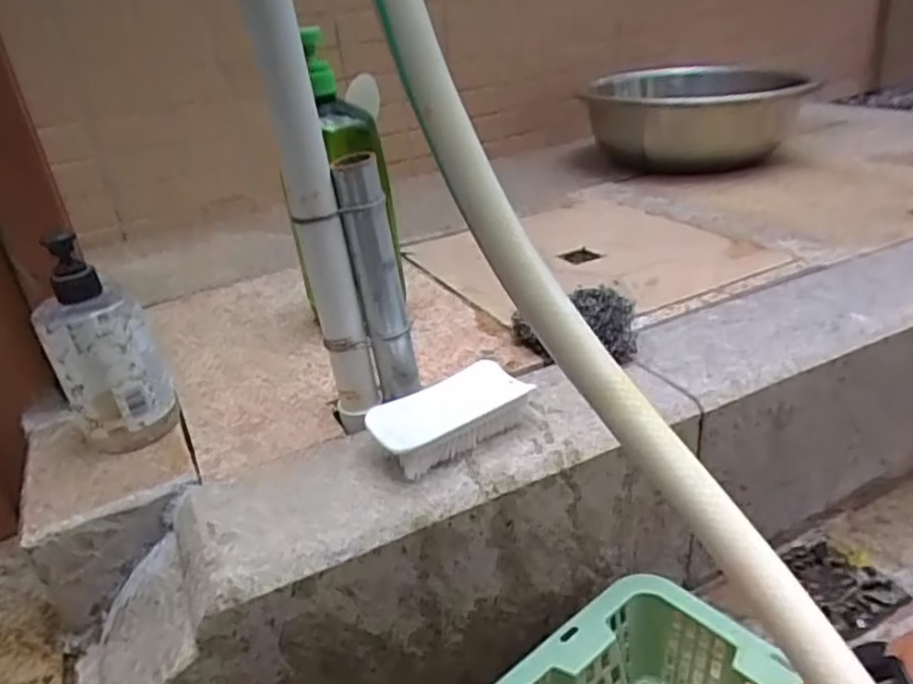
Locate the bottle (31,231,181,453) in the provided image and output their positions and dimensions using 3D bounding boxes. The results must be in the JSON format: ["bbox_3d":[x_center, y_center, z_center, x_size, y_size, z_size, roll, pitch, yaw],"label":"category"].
[{"bbox_3d":[-0.263,0.002,0.498,0.069,0.164,0.057,-21,31,-28],"label":"bottle"}]

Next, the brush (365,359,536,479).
[{"bbox_3d":[-0.001,0.055,0.491,0.121,0.036,0.055,-24,33,-32],"label":"brush"}]

